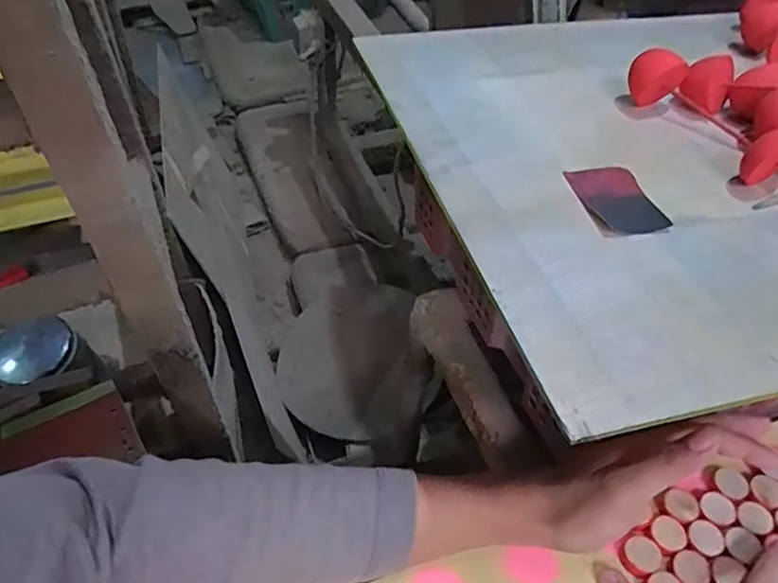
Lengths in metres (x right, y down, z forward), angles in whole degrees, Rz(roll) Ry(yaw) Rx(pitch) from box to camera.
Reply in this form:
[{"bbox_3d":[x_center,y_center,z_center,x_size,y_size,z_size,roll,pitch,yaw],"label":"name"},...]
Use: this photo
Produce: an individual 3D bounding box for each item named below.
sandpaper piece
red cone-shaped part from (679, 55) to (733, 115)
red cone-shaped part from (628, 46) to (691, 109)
[{"bbox_3d":[0.132,-0.054,0.340,0.041,0.004,0.061,-7,50,-9],"label":"sandpaper piece"},{"bbox_3d":[0.227,-0.148,0.413,0.028,0.033,0.031,32,55,22],"label":"red cone-shaped part"},{"bbox_3d":[0.187,-0.149,0.410,0.035,0.035,0.028,23,52,16],"label":"red cone-shaped part"}]

